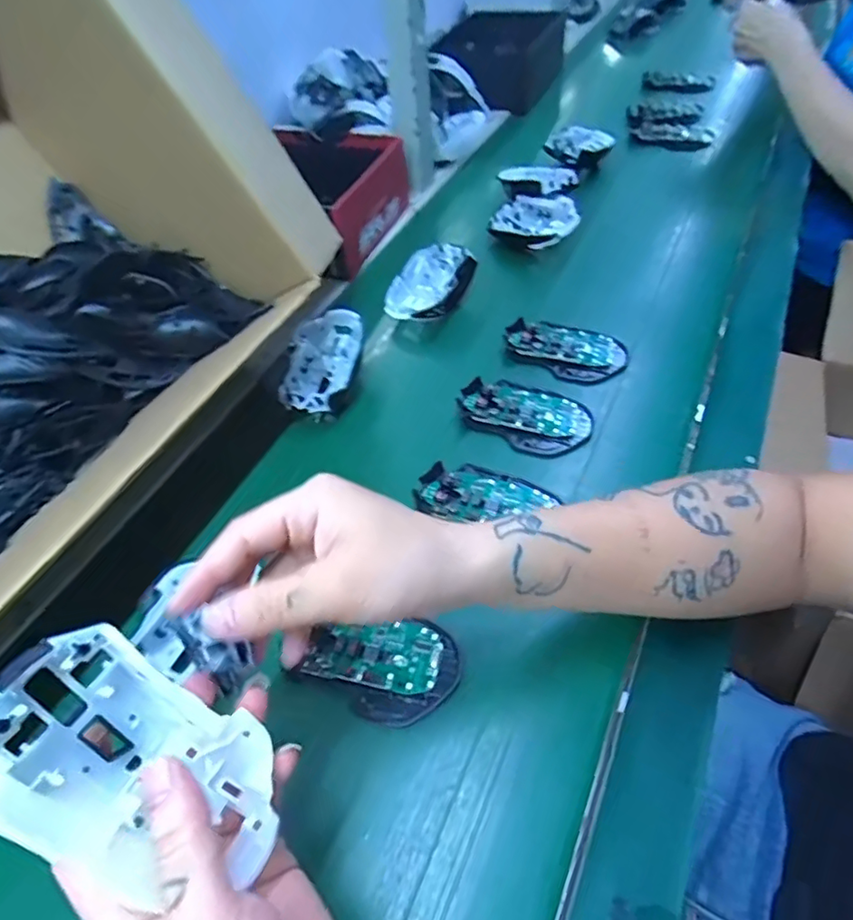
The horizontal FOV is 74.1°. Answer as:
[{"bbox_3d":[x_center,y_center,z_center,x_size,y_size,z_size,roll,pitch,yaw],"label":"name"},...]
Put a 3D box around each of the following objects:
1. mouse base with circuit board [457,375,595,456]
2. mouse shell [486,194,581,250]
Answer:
[{"bbox_3d":[0.086,-0.043,0.499,0.114,0.016,0.067,22,55,19],"label":"mouse base with circuit board"},{"bbox_3d":[0.128,-0.281,0.670,0.114,0.033,0.068,23,63,32],"label":"mouse shell"}]

